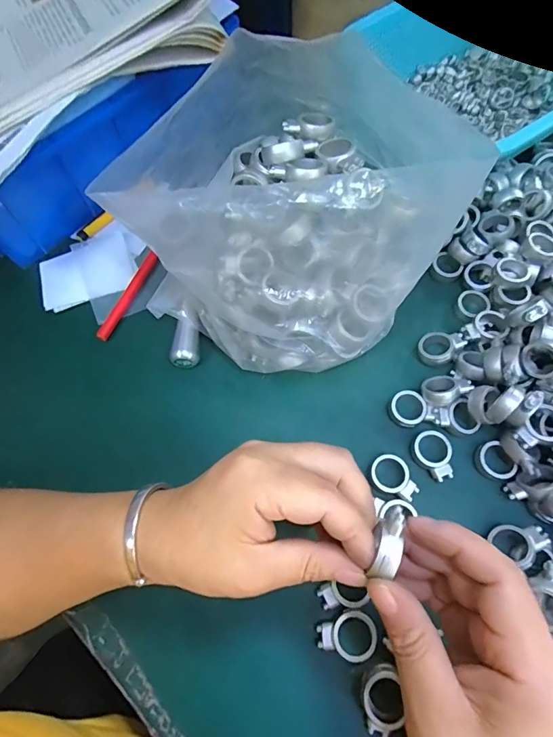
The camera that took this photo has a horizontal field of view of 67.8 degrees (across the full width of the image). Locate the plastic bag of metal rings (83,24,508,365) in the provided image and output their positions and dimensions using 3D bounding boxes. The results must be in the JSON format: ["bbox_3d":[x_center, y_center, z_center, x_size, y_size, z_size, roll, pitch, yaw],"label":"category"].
[{"bbox_3d":[0.010,-0.092,0.272,0.177,0.141,0.156,34,73,15],"label":"plastic bag of metal rings"}]

